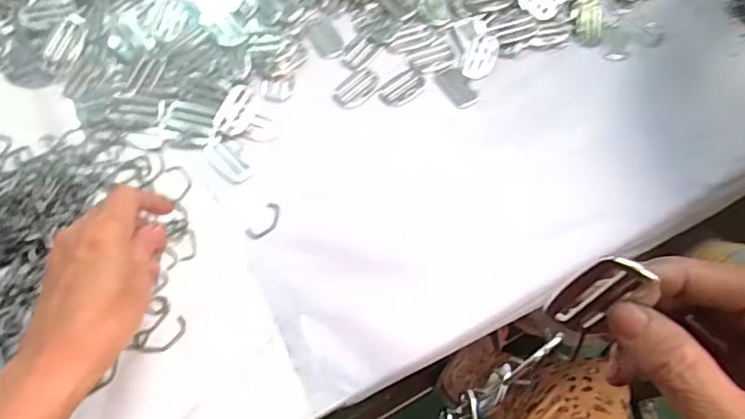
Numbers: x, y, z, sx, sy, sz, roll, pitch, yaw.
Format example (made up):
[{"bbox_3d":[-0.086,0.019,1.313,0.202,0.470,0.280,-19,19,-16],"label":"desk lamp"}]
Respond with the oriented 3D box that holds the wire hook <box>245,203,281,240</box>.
[{"bbox_3d":[-0.085,0.009,0.450,0.017,0.004,0.035,30,64,12],"label":"wire hook"}]

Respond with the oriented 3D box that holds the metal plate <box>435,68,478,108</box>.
[{"bbox_3d":[0.079,-0.113,0.528,0.027,0.004,0.044,-26,69,-16],"label":"metal plate"}]

